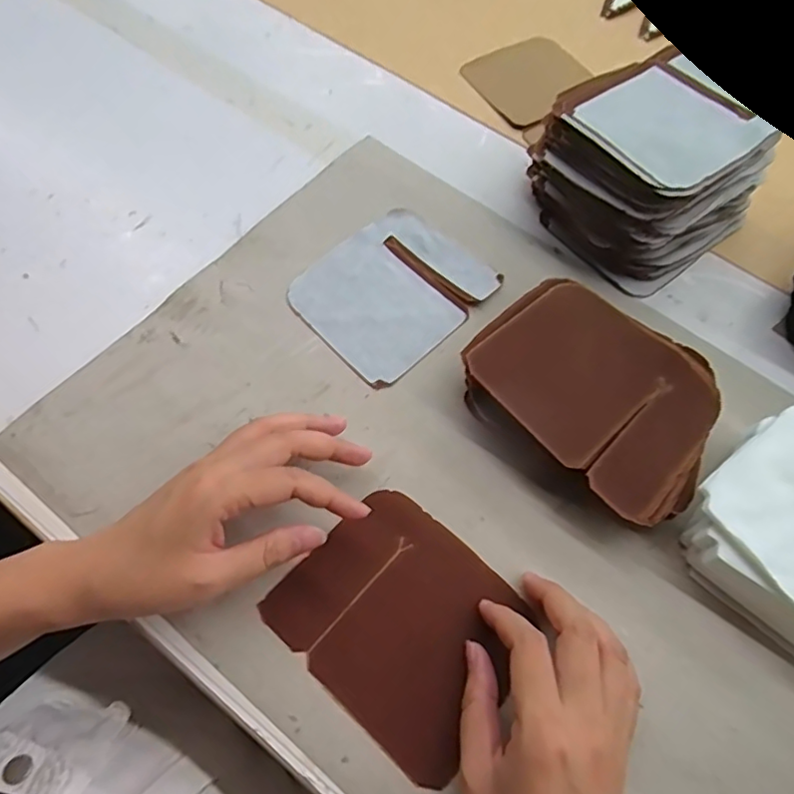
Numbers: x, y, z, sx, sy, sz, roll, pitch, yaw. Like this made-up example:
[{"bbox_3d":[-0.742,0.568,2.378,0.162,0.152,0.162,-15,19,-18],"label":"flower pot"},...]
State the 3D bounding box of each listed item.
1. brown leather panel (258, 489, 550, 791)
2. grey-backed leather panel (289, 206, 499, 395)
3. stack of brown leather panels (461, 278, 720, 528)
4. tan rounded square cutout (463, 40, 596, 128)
[{"bbox_3d":[0.004,0.125,0.325,0.126,0.005,0.107,41,70,15],"label":"brown leather panel"},{"bbox_3d":[-0.004,-0.079,0.426,0.108,0.004,0.129,43,71,15],"label":"grey-backed leather panel"},{"bbox_3d":[0.125,-0.001,0.371,0.152,0.040,0.111,41,70,15],"label":"stack of brown leather panels"},{"bbox_3d":[0.124,-0.295,0.535,0.109,0.005,0.092,-32,71,-16],"label":"tan rounded square cutout"}]

